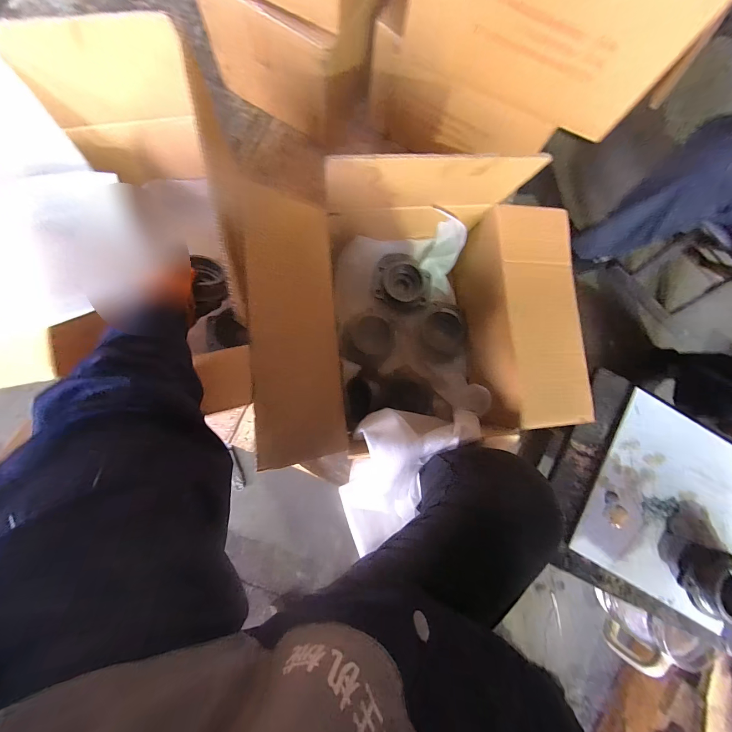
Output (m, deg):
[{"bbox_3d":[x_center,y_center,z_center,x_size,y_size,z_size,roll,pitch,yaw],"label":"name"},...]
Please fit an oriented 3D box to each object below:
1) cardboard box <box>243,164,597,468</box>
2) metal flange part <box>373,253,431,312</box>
[{"bbox_3d":[0.102,-0.080,0.518,0.503,0.309,0.387,-3,84,-6],"label":"cardboard box"},{"bbox_3d":[0.079,-0.180,0.661,0.119,0.035,0.117,1,84,-6],"label":"metal flange part"}]

